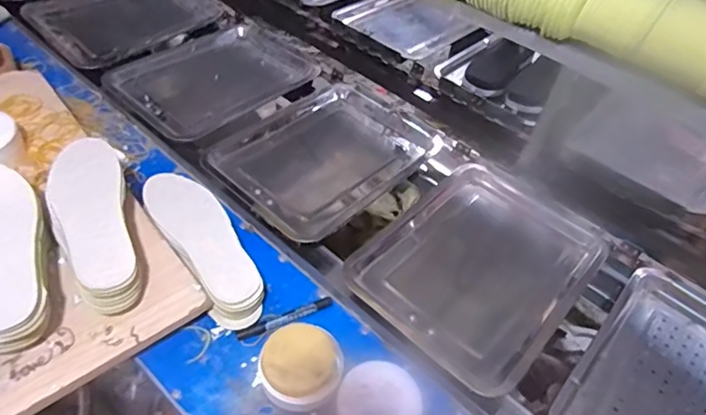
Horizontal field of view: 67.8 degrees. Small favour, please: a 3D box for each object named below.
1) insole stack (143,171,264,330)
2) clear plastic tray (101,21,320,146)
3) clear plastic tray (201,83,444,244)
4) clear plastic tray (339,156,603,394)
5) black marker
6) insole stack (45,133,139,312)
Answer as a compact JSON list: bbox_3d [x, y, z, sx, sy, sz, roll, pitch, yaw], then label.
[{"bbox_3d":[-0.211,0.047,0.742,0.086,0.066,0.273,-30,59,-25],"label":"insole stack"},{"bbox_3d":[-0.271,-0.263,1.033,0.278,0.020,0.349,38,52,25],"label":"clear plastic tray"},{"bbox_3d":[-0.045,-0.095,0.904,0.266,0.026,0.351,37,52,25],"label":"clear plastic tray"},{"bbox_3d":[0.186,0.079,0.768,0.264,0.035,0.335,36,51,24],"label":"clear plastic tray"},{"bbox_3d":[-0.090,0.149,0.709,0.132,0.011,0.017,-17,51,-23],"label":"black marker"},{"bbox_3d":[-0.335,0.015,0.681,0.098,0.061,0.268,-19,55,-24],"label":"insole stack"}]

